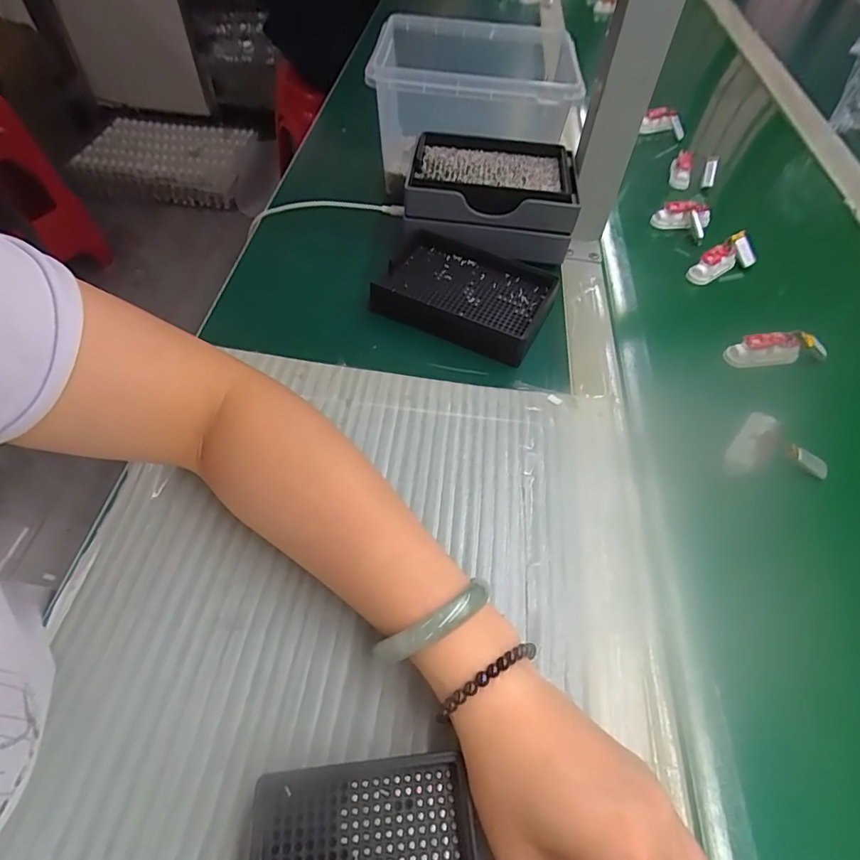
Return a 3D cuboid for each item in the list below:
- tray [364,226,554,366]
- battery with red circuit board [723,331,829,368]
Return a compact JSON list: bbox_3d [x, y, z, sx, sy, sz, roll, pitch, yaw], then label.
[{"bbox_3d":[0.030,-0.117,0.441,0.139,0.030,0.092,22,55,12],"label":"tray"},{"bbox_3d":[0.291,-0.068,0.431,0.081,0.029,0.008,-3,26,2],"label":"battery with red circuit board"}]

